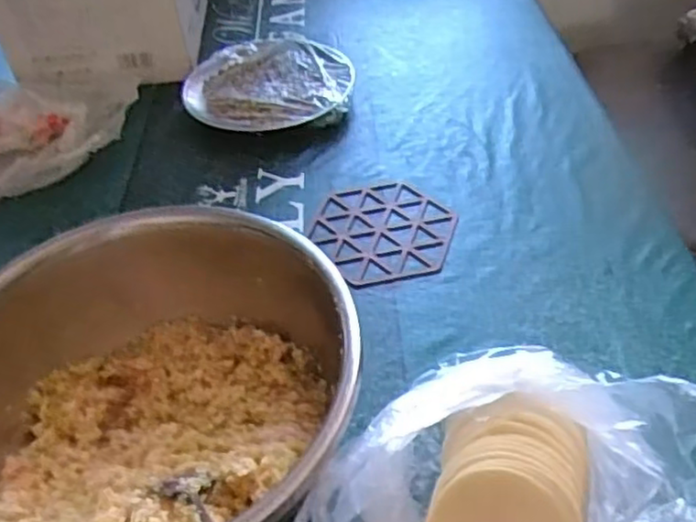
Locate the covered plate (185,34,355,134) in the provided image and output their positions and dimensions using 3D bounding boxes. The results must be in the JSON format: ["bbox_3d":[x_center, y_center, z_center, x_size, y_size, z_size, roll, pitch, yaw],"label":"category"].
[{"bbox_3d":[-0.087,-0.210,0.784,0.186,0.026,0.193,-4,45,4],"label":"covered plate"}]

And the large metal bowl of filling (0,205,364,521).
[{"bbox_3d":[-0.122,0.091,0.418,0.247,0.108,0.240,-4,45,4],"label":"large metal bowl of filling"}]

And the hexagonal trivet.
[{"bbox_3d":[0.032,-0.029,0.605,0.123,0.006,0.136,-24,47,-16],"label":"hexagonal trivet"}]

